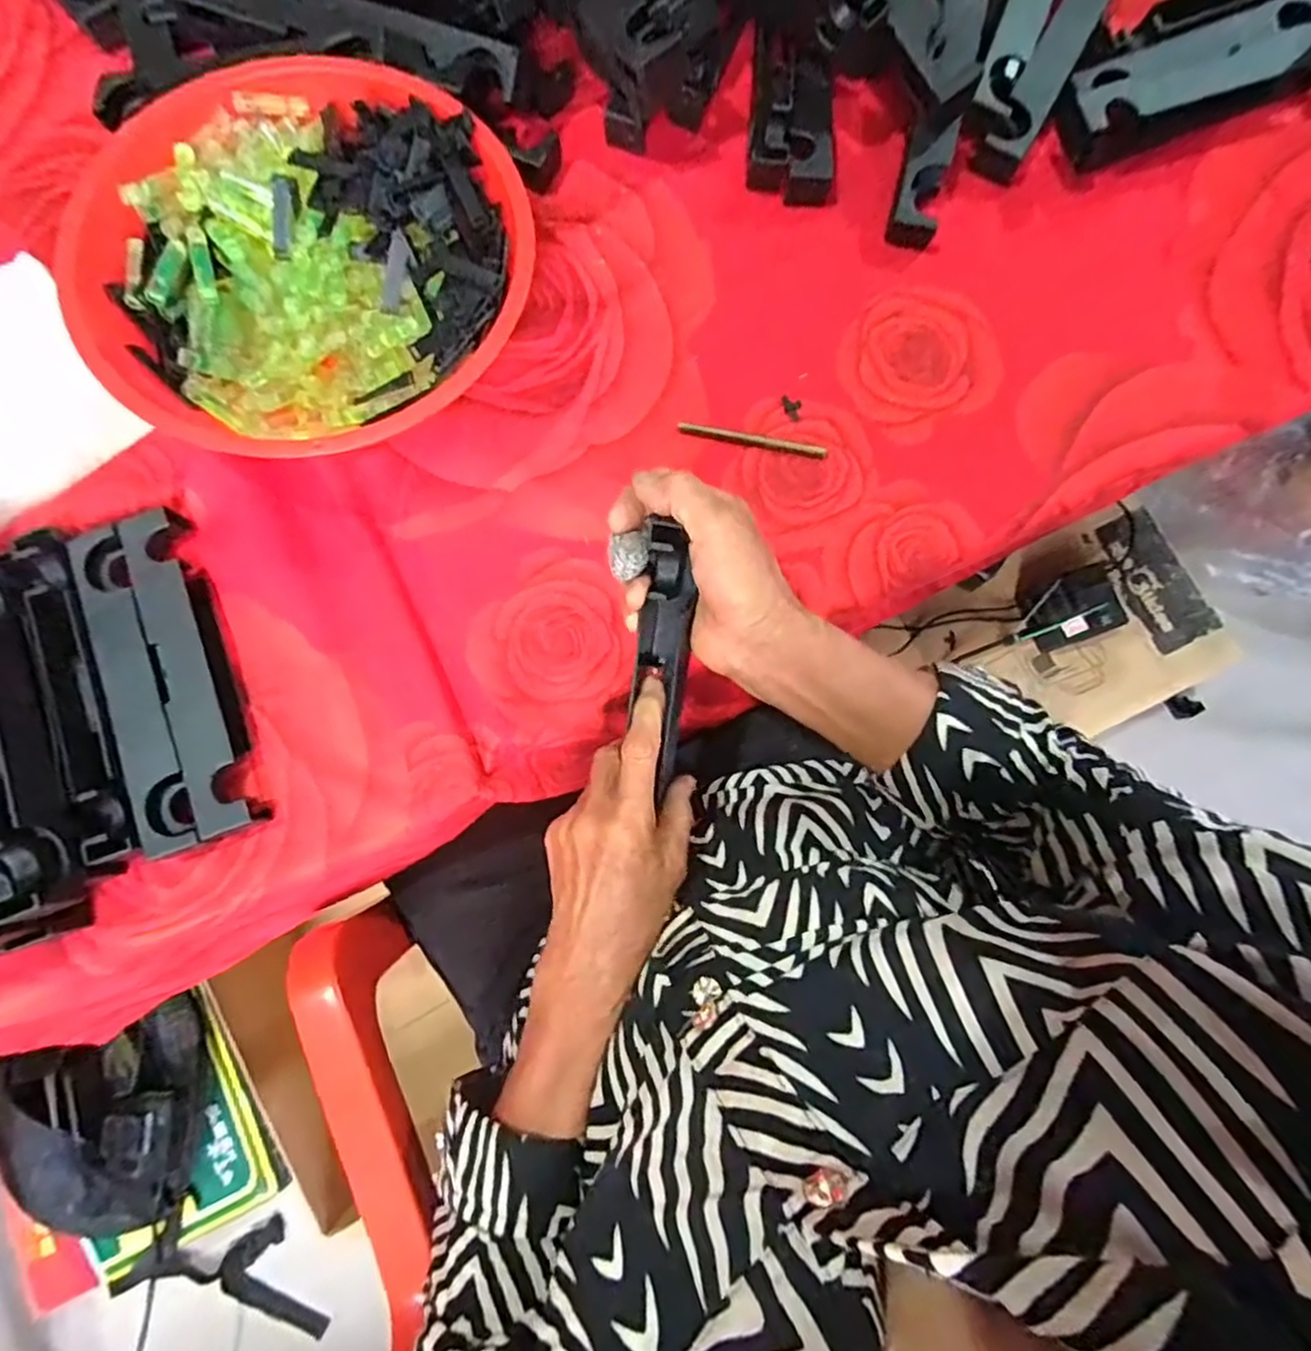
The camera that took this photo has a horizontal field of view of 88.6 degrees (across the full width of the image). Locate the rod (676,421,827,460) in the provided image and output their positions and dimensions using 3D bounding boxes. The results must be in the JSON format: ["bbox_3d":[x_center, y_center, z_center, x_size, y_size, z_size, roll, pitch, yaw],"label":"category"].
[{"bbox_3d":[0.063,-0.153,0.434,0.095,0.004,0.007,12,81,3],"label":"rod"}]

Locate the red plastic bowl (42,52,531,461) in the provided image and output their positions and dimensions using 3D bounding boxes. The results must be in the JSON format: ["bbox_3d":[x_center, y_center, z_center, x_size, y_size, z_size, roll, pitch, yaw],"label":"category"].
[{"bbox_3d":[-0.198,-0.234,0.405,0.236,0.078,0.251,0,81,1],"label":"red plastic bowl"}]

